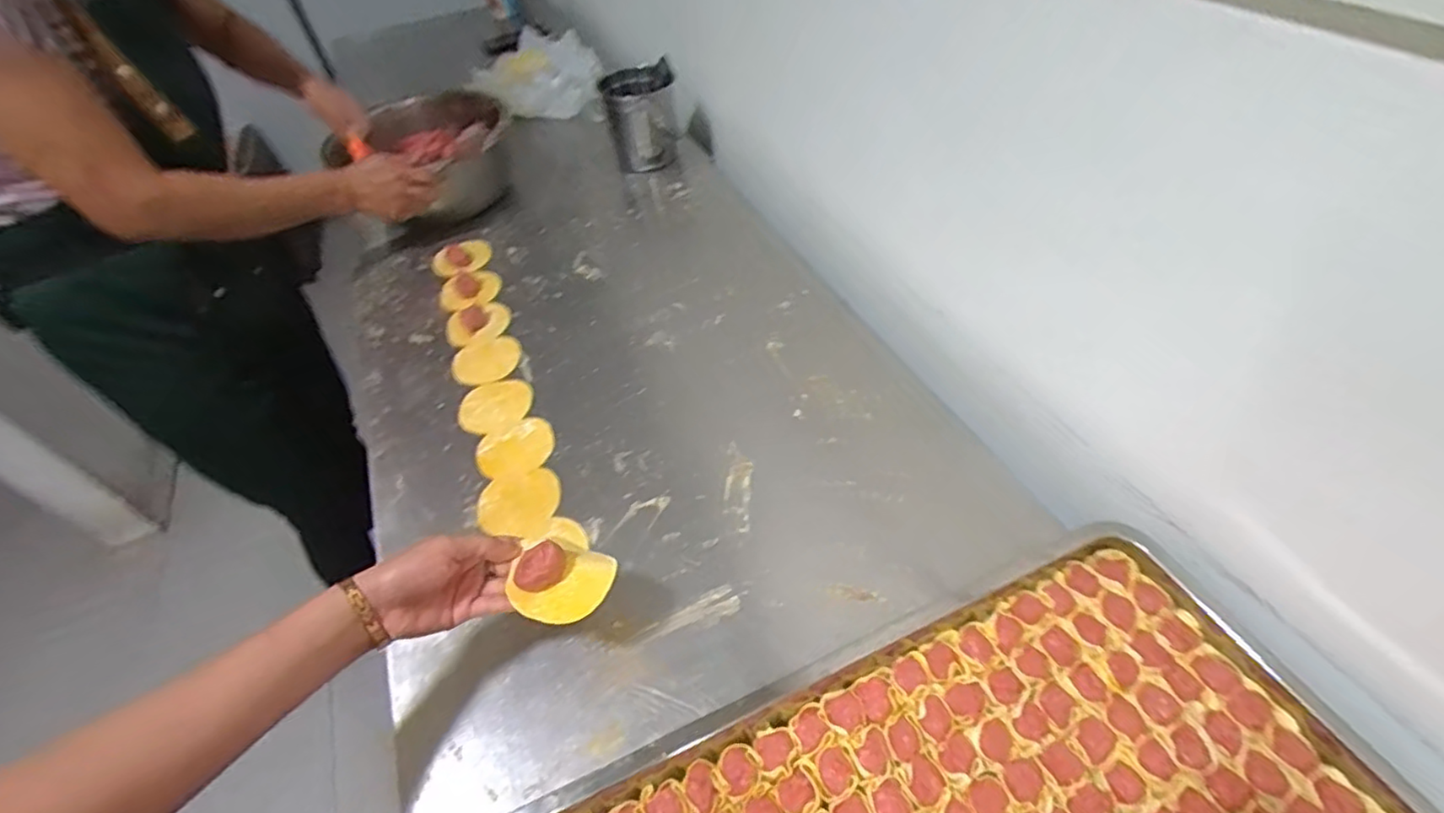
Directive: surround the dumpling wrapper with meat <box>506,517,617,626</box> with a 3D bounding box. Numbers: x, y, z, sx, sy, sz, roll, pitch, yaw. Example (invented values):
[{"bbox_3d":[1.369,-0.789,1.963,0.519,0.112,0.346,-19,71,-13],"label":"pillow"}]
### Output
[{"bbox_3d":[-0.126,0.123,0.479,0.072,0.047,0.073,-3,49,3],"label":"dumpling wrapper with meat"}]

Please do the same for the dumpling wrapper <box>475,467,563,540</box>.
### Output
[{"bbox_3d":[-0.211,0.098,0.660,0.079,0.007,0.085,-2,44,2],"label":"dumpling wrapper"}]

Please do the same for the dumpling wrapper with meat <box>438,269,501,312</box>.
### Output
[{"bbox_3d":[-0.354,-0.165,0.887,0.082,0.017,0.076,-22,51,-13],"label":"dumpling wrapper with meat"}]

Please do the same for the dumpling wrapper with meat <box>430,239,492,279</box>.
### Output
[{"bbox_3d":[-0.381,-0.218,0.924,0.085,0.019,0.068,-24,51,-15],"label":"dumpling wrapper with meat"}]

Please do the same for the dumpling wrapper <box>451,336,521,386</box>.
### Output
[{"bbox_3d":[-0.299,-0.060,0.801,0.084,0.007,0.084,-18,51,-6],"label":"dumpling wrapper"}]

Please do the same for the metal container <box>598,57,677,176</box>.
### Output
[{"bbox_3d":[-0.133,-0.475,1.049,0.111,0.154,0.119,-16,50,-8],"label":"metal container"}]

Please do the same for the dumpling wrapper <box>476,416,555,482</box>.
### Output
[{"bbox_3d":[-0.229,0.046,0.703,0.084,0.008,0.070,-23,51,-14],"label":"dumpling wrapper"}]

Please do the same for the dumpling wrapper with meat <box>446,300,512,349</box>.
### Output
[{"bbox_3d":[-0.325,-0.112,0.844,0.081,0.013,0.068,-21,51,-13],"label":"dumpling wrapper with meat"}]

